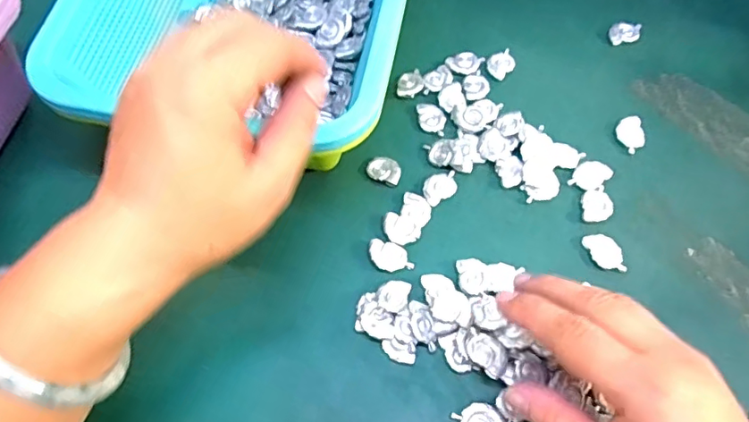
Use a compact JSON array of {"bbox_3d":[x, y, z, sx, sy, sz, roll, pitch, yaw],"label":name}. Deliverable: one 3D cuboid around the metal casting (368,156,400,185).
[{"bbox_3d":[0.007,-0.028,0.346,0.022,0.004,0.018,19,66,9],"label":"metal casting"}]

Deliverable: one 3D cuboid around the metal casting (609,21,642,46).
[{"bbox_3d":[0.193,-0.138,0.402,0.028,0.005,0.020,-12,65,-6],"label":"metal casting"}]

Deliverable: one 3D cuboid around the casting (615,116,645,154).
[{"bbox_3d":[0.177,-0.054,0.361,0.019,0.004,0.029,16,65,8],"label":"casting"}]

